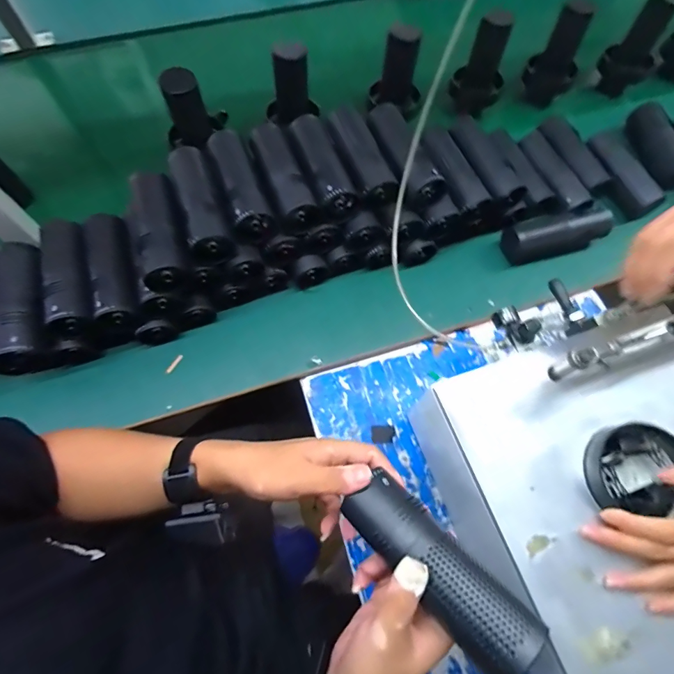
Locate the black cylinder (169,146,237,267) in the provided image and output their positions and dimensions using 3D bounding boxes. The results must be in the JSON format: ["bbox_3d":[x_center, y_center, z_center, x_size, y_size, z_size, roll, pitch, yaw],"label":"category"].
[{"bbox_3d":[-0.179,-0.176,0.518,0.056,0.043,0.162,-17,69,-8],"label":"black cylinder"}]

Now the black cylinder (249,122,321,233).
[{"bbox_3d":[-0.078,-0.221,0.539,0.055,0.049,0.161,-21,70,-10],"label":"black cylinder"}]

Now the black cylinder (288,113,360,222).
[{"bbox_3d":[-0.023,-0.241,0.548,0.062,0.045,0.164,-15,69,-7],"label":"black cylinder"}]

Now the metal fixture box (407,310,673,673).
[{"bbox_3d":[0.285,0.157,0.459,0.296,0.170,0.316,-18,69,-8],"label":"metal fixture box"}]

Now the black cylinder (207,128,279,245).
[{"bbox_3d":[-0.134,-0.208,0.535,0.056,0.045,0.164,-23,70,-10],"label":"black cylinder"}]

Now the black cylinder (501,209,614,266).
[{"bbox_3d":[0.358,-0.164,0.648,0.177,0.051,0.059,-14,69,-7],"label":"black cylinder"}]

